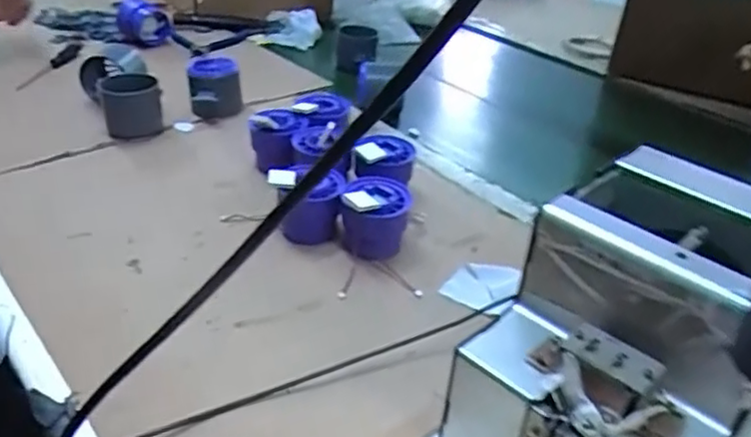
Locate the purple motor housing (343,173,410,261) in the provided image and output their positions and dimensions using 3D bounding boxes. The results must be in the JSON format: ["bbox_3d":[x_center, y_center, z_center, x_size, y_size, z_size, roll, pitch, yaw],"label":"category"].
[{"bbox_3d":[0.000,-0.001,0.534,0.055,0.051,0.056,3,32,-1],"label":"purple motor housing"}]

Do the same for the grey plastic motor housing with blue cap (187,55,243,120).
[{"bbox_3d":[-0.179,-0.147,0.735,0.059,0.055,0.053,-6,34,-16],"label":"grey plastic motor housing with blue cap"}]

